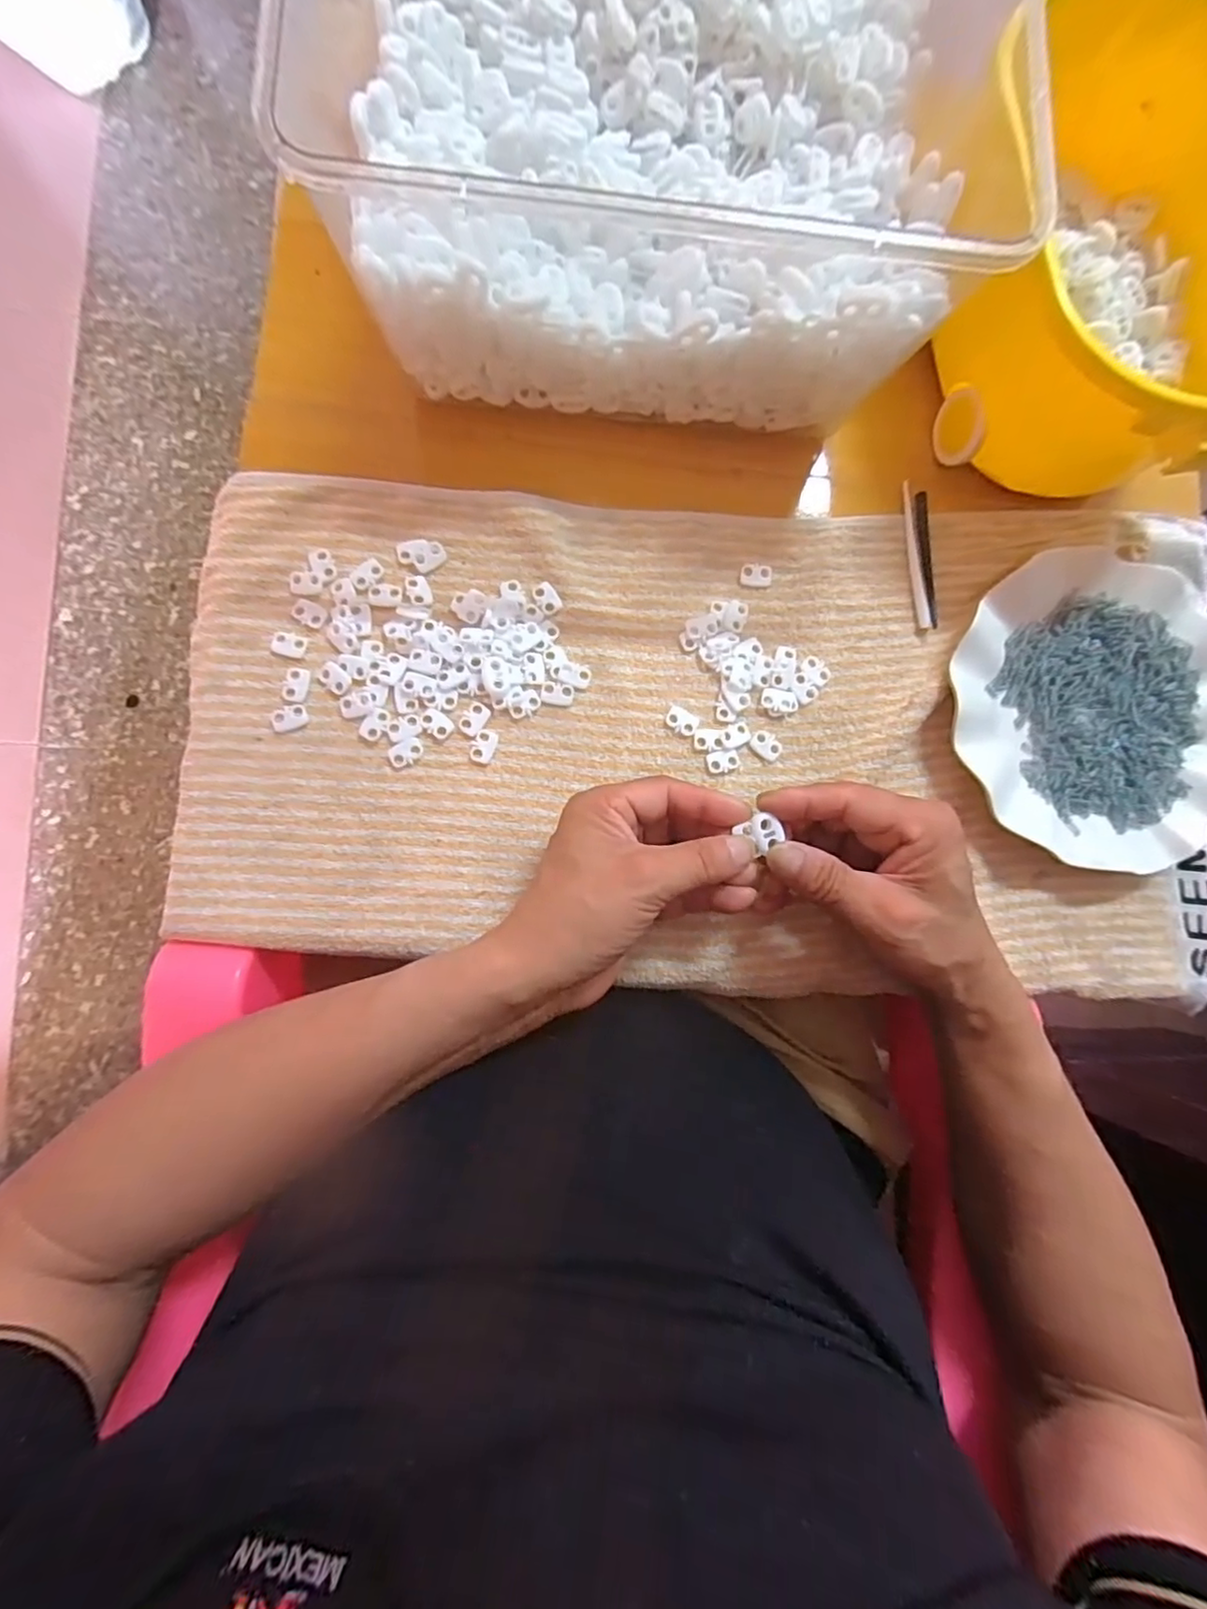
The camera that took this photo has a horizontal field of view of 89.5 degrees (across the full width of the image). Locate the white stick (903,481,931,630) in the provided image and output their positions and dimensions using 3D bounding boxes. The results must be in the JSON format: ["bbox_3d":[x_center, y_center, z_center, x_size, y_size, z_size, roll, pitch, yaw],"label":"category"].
[{"bbox_3d":[0.191,-0.154,0.373,0.007,0.006,0.095,-3,84,-7],"label":"white stick"}]

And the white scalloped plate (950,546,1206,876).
[{"bbox_3d":[0.291,-0.059,0.362,0.176,0.027,0.179,1,84,-6],"label":"white scalloped plate"}]

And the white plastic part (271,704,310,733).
[{"bbox_3d":[-0.170,-0.047,0.328,0.018,0.004,0.013,-19,86,-8],"label":"white plastic part"}]

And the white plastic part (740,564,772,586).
[{"bbox_3d":[0.091,-0.136,0.361,0.019,0.004,0.012,3,84,-6],"label":"white plastic part"}]

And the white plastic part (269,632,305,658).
[{"bbox_3d":[-0.173,-0.088,0.333,0.018,0.004,0.013,10,83,-5],"label":"white plastic part"}]

